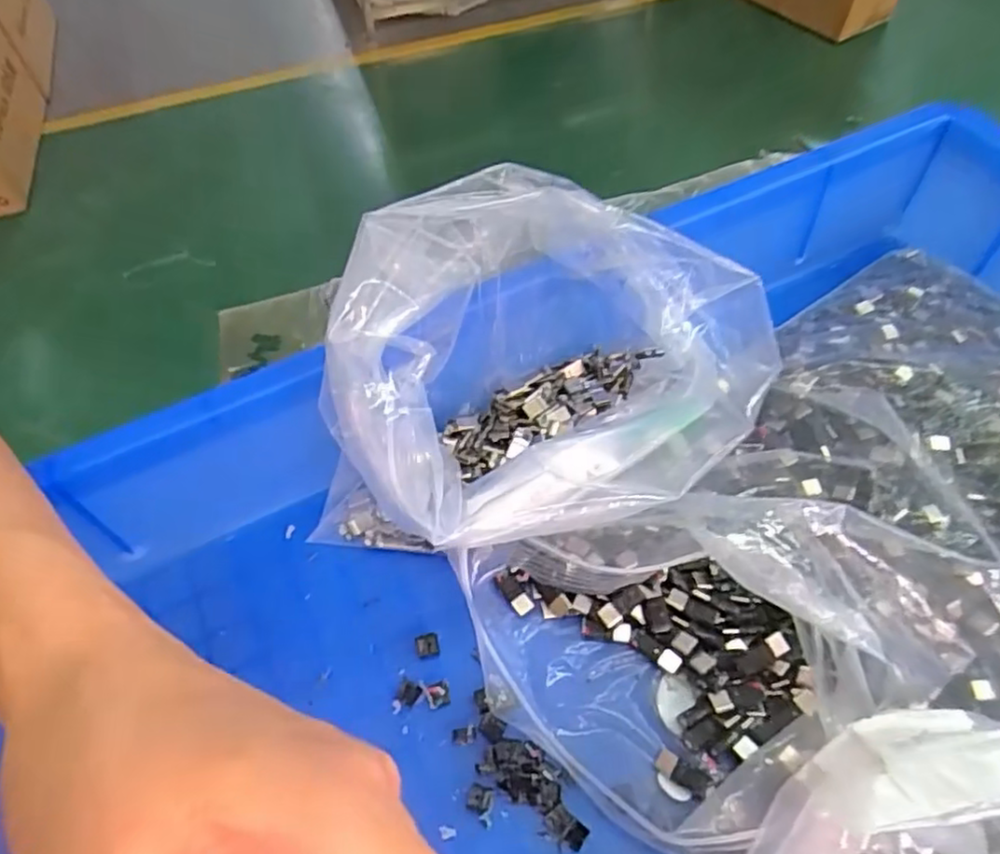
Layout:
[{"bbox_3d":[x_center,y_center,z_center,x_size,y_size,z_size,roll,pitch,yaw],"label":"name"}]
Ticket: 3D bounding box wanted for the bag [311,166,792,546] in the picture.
[{"bbox_3d":[0.018,-0.025,0.272,0.149,0.115,0.109,-15,60,-1],"label":"bag"}]

